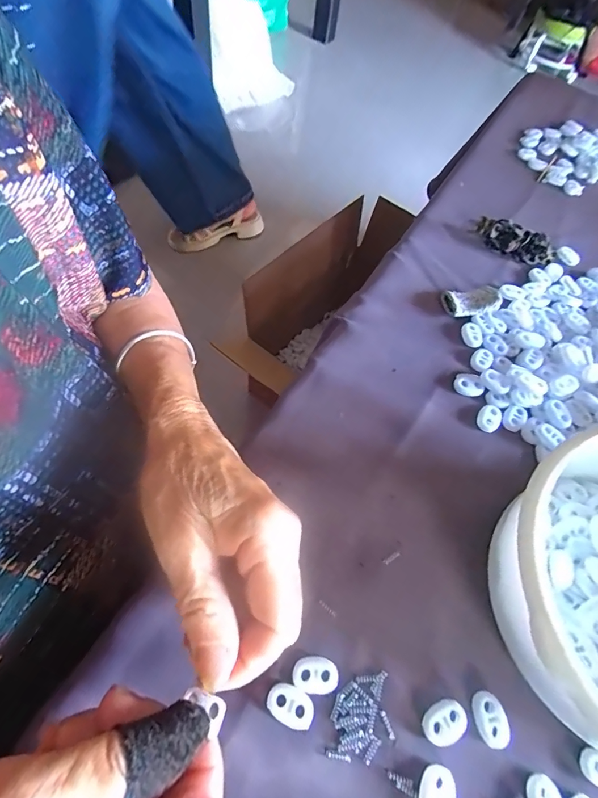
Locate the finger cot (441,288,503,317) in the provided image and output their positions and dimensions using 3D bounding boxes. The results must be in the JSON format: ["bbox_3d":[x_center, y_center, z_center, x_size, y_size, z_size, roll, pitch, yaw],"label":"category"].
[{"bbox_3d":[0.147,-0.083,0.342,0.044,0.013,0.027,-5,60,-8],"label":"finger cot"}]

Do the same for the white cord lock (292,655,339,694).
[{"bbox_3d":[0.009,0.140,0.205,0.023,0.004,0.015,6,59,-1],"label":"white cord lock"}]

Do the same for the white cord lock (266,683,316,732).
[{"bbox_3d":[-0.004,0.149,0.196,0.023,0.004,0.015,27,61,11],"label":"white cord lock"}]

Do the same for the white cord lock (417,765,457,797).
[{"bbox_3d":[0.064,0.184,0.186,0.016,0.004,0.022,20,60,7],"label":"white cord lock"}]

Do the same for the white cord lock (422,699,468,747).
[{"bbox_3d":[0.072,0.161,0.200,0.022,0.006,0.017,-21,63,-16],"label":"white cord lock"}]

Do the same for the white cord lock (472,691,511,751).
[{"bbox_3d":[0.096,0.161,0.202,0.015,0.006,0.023,-2,60,-6],"label":"white cord lock"}]

